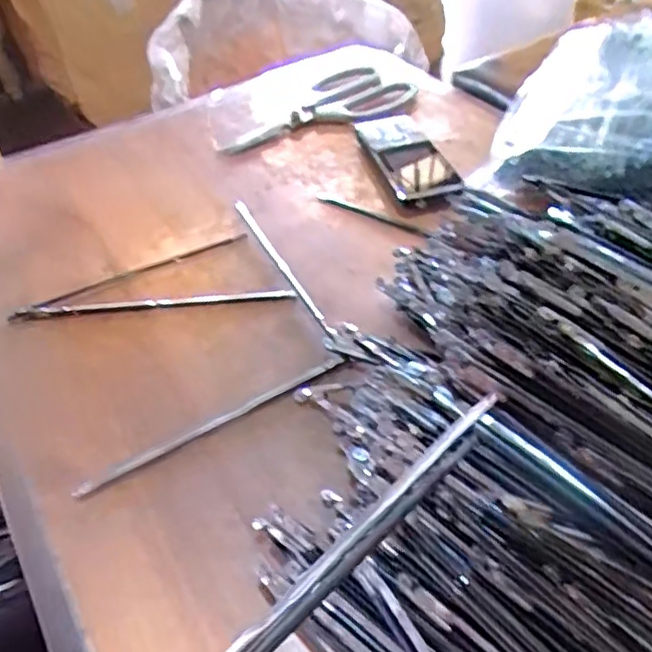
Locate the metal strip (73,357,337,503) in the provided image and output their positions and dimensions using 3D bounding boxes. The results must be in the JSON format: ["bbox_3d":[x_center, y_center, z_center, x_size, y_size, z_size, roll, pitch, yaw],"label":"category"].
[{"bbox_3d":[-0.059,0.053,0.344,0.157,0.004,0.008,-25,47,-19],"label":"metal strip"}]

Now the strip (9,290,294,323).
[{"bbox_3d":[-0.113,-0.015,0.415,0.181,0.008,0.010,-5,44,1],"label":"strip"}]

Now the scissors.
[{"bbox_3d":[-0.008,-0.197,0.581,0.187,0.012,0.087,-33,50,-25],"label":"scissors"}]

